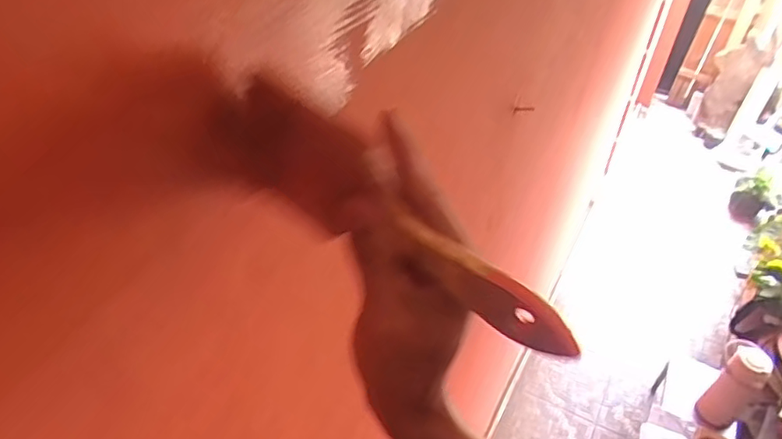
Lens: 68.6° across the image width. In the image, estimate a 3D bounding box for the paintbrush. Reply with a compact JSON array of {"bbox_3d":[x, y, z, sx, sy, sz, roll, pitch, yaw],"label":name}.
[{"bbox_3d":[-0.006,-0.001,0.272,0.201,0.057,0.010,36,35,14],"label":"paintbrush"}]

